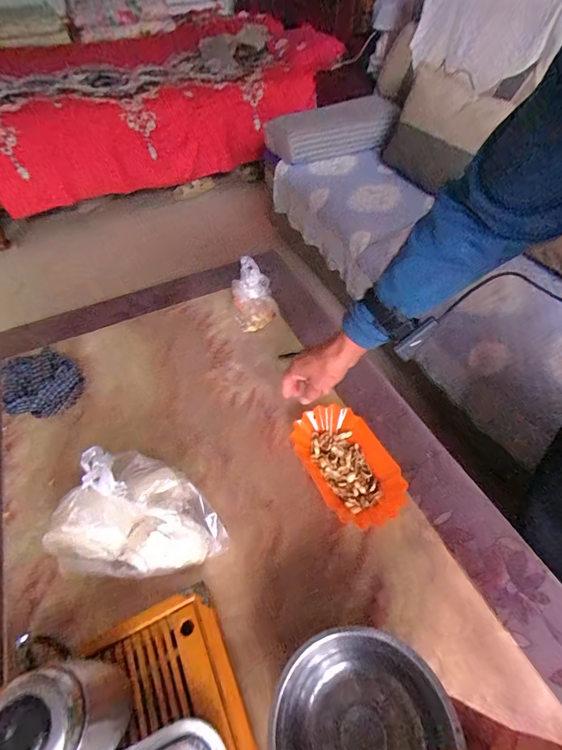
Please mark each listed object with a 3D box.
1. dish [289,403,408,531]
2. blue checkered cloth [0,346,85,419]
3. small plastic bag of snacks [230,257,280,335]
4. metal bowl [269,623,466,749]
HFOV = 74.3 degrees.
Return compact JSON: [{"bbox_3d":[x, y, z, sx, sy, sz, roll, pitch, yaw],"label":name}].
[{"bbox_3d":[0.111,0.145,0.624,0.129,0.035,0.211,-24,56,-16],"label":"dish"},{"bbox_3d":[-0.489,0.004,0.748,0.141,0.030,0.203,-31,58,-21],"label":"blue checkered cloth"},{"bbox_3d":[-0.057,-0.177,0.826,0.095,0.133,0.092,-11,53,-7],"label":"small plastic bag of snacks"},{"bbox_3d":[0.081,0.376,0.385,0.176,0.074,0.184,0,53,1],"label":"metal bowl"}]

